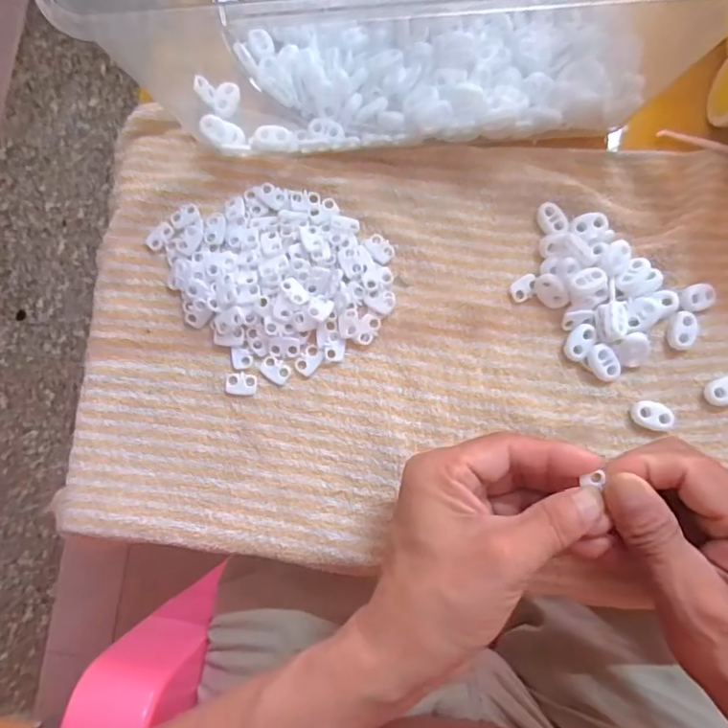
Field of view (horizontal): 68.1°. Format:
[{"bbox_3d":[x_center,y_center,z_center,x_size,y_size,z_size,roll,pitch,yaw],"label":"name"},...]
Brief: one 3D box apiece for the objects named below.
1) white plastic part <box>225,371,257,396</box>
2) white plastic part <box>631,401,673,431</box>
[{"bbox_3d":[-0.072,0.012,0.316,0.018,0.004,0.013,4,81,3],"label":"white plastic part"},{"bbox_3d":[0.162,0.029,0.303,0.020,0.009,0.015,16,82,5],"label":"white plastic part"}]

